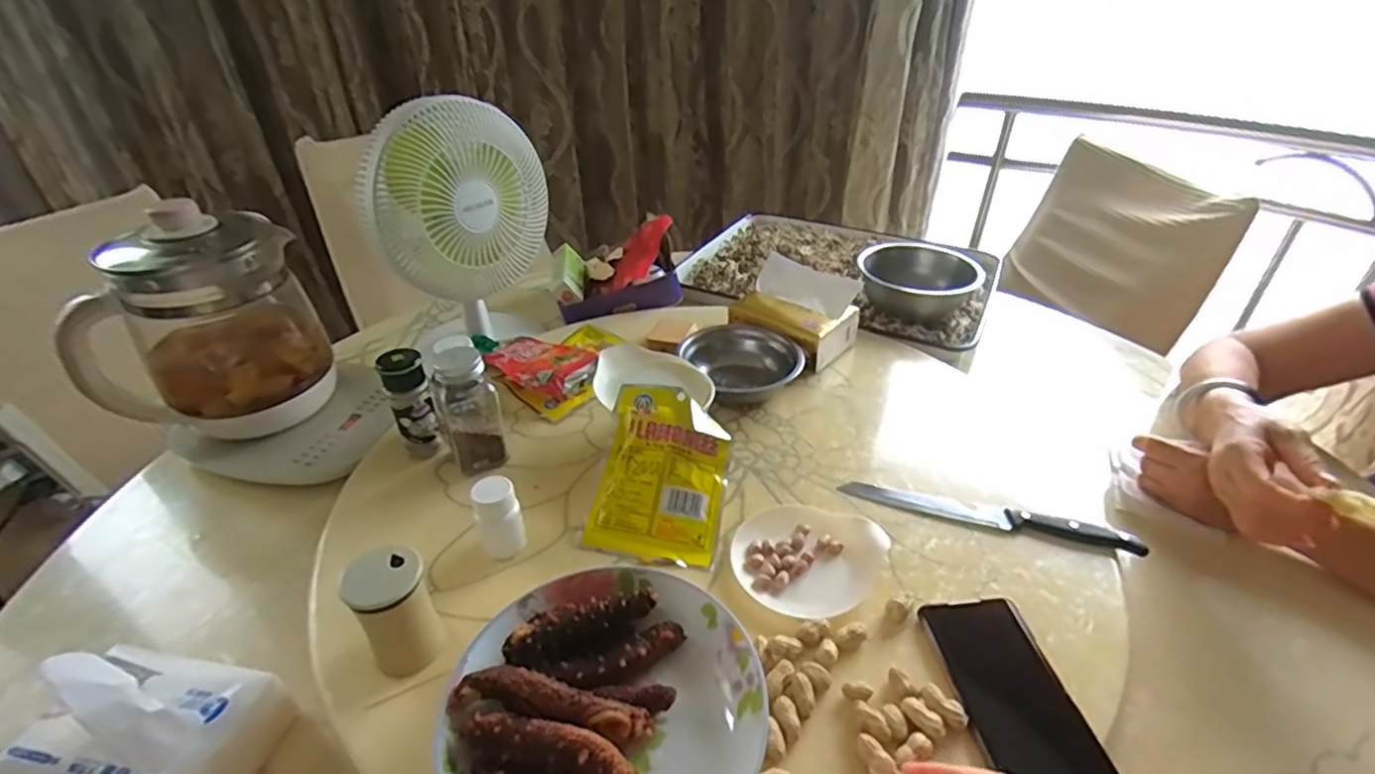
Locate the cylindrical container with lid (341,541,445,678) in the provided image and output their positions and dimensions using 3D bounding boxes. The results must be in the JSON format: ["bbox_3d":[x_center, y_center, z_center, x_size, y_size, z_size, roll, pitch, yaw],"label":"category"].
[{"bbox_3d":[-0.202,0.159,0.437,0.046,0.098,0.046,0,36,0],"label":"cylindrical container with lid"}]

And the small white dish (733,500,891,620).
[{"bbox_3d":[0.097,0.139,0.513,0.114,0.016,0.112,0,36,0],"label":"small white dish"}]

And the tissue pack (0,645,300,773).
[{"bbox_3d":[-0.354,0.226,0.406,0.132,0.088,0.097,6,36,8],"label":"tissue pack"}]

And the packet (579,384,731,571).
[{"bbox_3d":[-0.020,0.075,0.561,0.112,0.018,0.157,11,64,7],"label":"packet"}]

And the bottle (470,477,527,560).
[{"bbox_3d":[-0.155,0.109,0.516,0.034,0.072,0.027,-16,38,-21],"label":"bottle"}]

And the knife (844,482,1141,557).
[{"bbox_3d":[0.262,0.111,0.550,0.238,0.015,0.022,11,37,15],"label":"knife"}]

